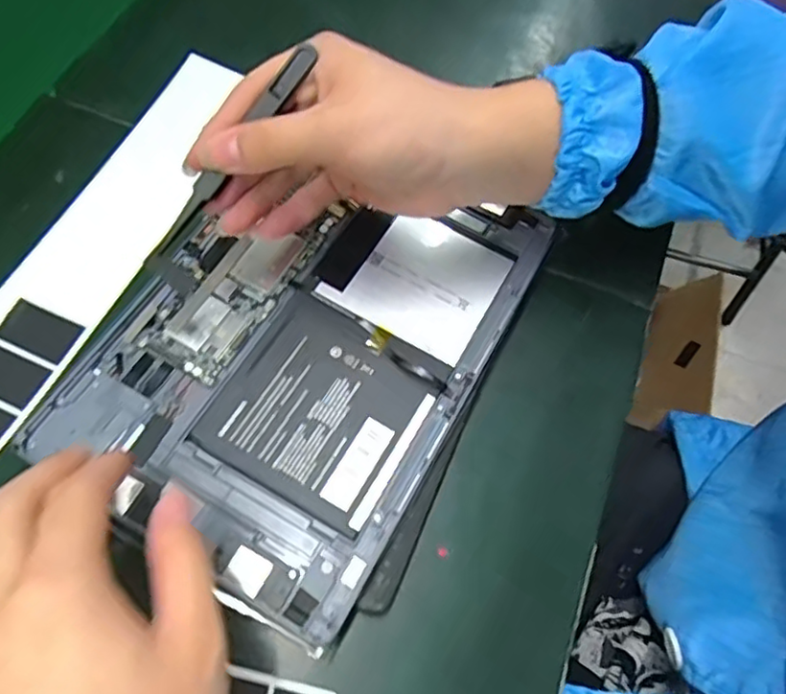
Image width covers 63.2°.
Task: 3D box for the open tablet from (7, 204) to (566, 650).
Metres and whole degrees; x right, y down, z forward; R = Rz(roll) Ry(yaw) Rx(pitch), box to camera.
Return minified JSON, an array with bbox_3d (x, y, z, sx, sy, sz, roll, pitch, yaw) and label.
[{"bbox_3d":[-0.040,-0.005,0.322,0.162,0.016,0.236,28,67,10],"label":"open tablet"}]

